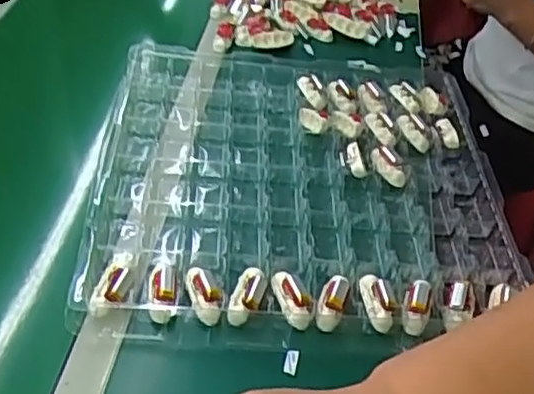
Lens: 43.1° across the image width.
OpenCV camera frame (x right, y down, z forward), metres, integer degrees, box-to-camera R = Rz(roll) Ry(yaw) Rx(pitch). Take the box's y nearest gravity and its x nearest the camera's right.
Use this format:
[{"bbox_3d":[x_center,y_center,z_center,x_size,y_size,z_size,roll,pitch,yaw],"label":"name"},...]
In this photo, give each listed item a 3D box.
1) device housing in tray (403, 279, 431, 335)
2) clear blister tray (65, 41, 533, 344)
[{"bbox_3d":[0.150,0.109,0.672,0.022,0.020,0.061,16,43,10],"label":"device housing in tray"},{"bbox_3d":[0.036,-0.025,0.804,0.457,0.041,0.465,3,43,-4],"label":"clear blister tray"}]

